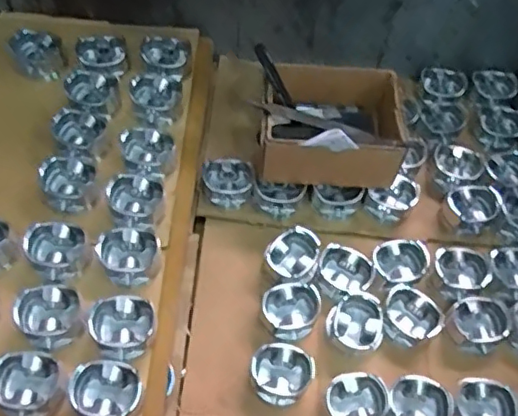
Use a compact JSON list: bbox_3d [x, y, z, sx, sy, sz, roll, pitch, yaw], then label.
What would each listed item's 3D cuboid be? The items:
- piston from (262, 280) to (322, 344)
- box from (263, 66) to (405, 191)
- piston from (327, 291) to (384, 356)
[{"bbox_3d":[0.046,0.136,0.779,0.071,0.042,0.073,2,58,-3],"label":"piston"},{"bbox_3d":[0.102,-0.126,0.851,0.198,0.100,0.163,2,58,-2],"label":"box"},{"bbox_3d":[0.132,0.152,0.778,0.071,0.052,0.073,2,58,-3],"label":"piston"}]

